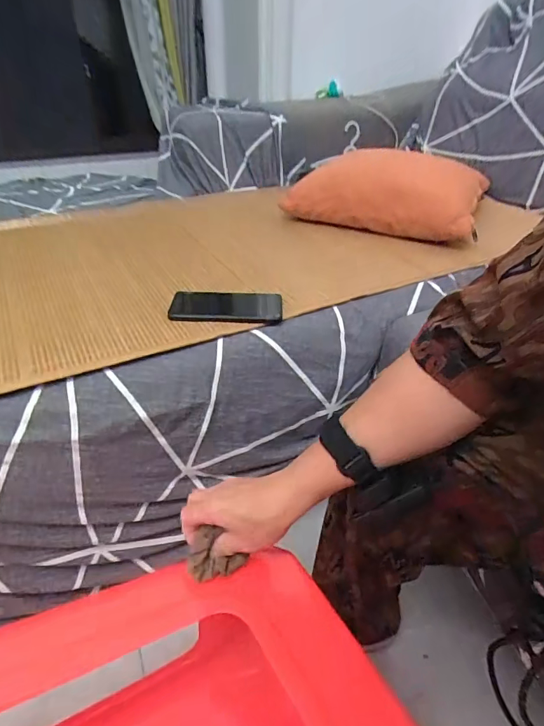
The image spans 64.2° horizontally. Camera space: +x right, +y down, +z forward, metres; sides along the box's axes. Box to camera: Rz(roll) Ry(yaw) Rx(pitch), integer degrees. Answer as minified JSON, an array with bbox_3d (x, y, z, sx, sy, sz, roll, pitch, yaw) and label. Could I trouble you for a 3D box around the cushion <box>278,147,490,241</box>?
[{"bbox_3d":[0.265,-0.396,0.980,0.401,0.112,0.337,14,38,18],"label":"cushion"}]

